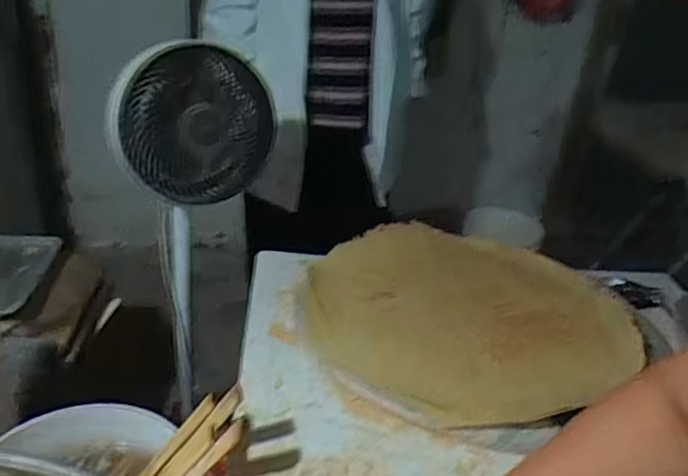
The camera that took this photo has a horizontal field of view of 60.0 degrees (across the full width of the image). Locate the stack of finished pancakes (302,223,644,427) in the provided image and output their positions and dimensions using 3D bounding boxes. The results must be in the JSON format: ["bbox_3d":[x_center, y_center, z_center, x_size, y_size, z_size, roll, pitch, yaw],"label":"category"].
[{"bbox_3d":[0.229,0.124,1.140,0.571,0.069,0.549,-17,34,-38],"label":"stack of finished pancakes"}]

